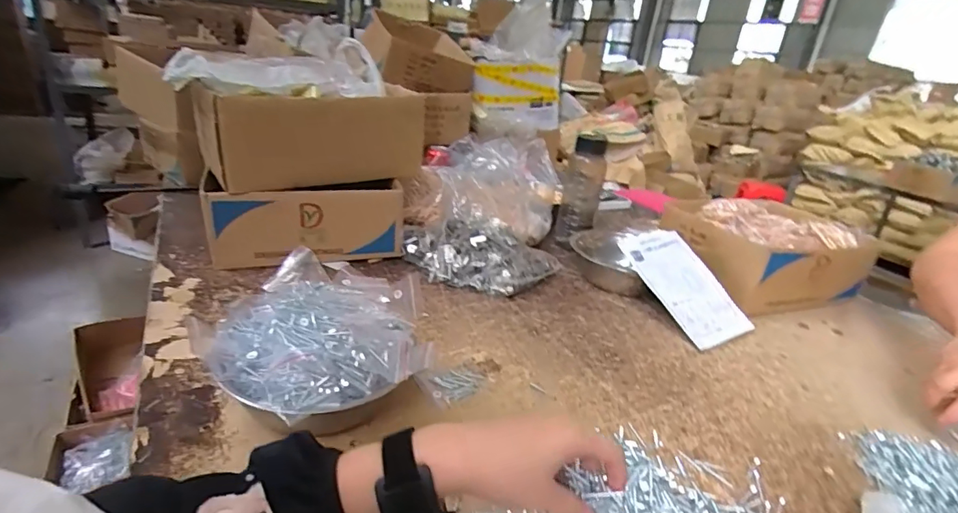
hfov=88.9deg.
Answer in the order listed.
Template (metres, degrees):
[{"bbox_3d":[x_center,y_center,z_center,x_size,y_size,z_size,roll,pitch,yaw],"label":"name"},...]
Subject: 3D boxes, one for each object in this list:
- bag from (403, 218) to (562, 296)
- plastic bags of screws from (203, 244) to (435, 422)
[{"bbox_3d":[0.014,-0.008,0.870,0.289,0.092,0.164,4,23,-8],"label":"bag"},{"bbox_3d":[-0.164,0.074,0.513,0.212,0.070,0.201,-2,25,-20],"label":"plastic bags of screws"}]

